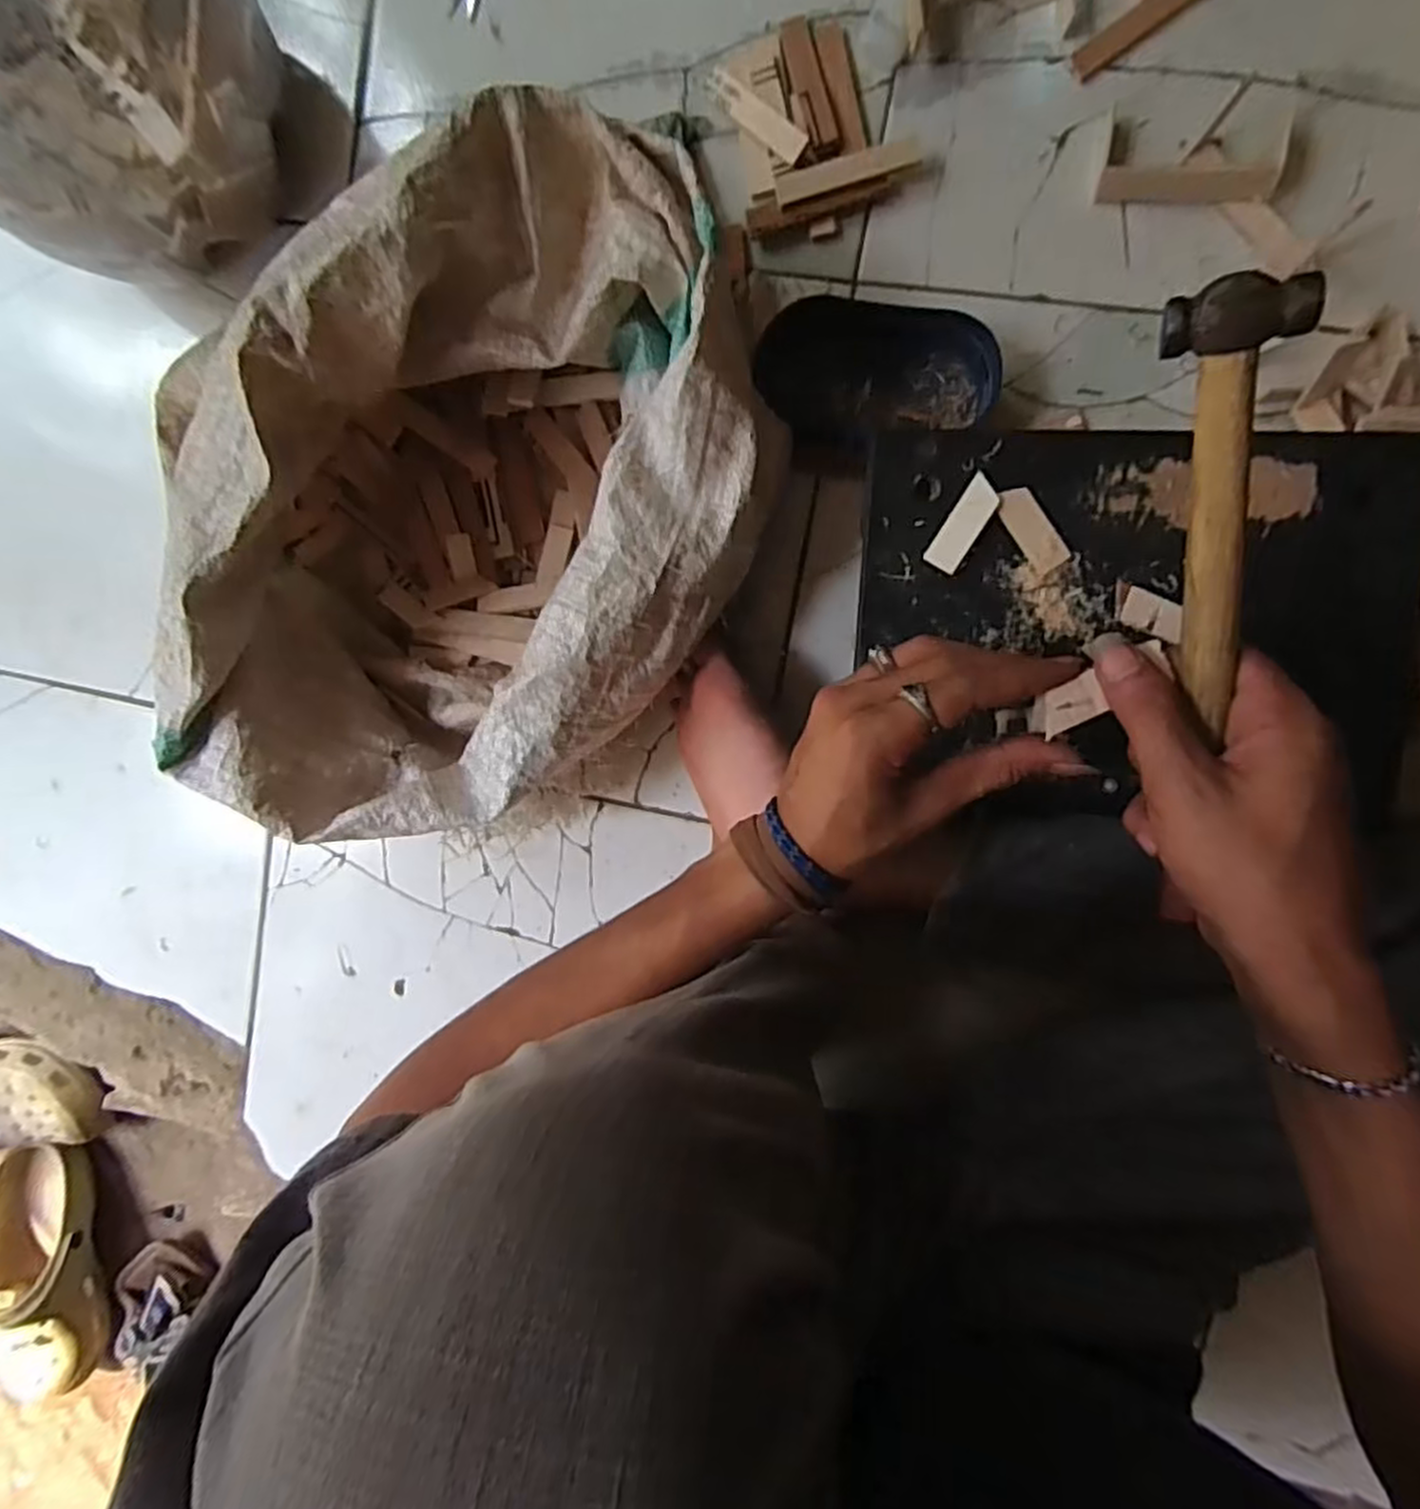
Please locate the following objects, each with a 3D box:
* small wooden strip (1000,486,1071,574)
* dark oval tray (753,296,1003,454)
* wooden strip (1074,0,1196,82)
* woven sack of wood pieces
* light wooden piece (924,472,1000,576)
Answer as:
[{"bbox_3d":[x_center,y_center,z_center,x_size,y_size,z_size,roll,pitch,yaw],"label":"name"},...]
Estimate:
[{"bbox_3d":[0.174,-0.121,0.410,0.019,0.004,0.047,-34,89,10],"label":"small wooden strip"},{"bbox_3d":[0.113,-0.262,0.527,0.163,0.038,0.092,11,97,8],"label":"dark oval tray"},{"bbox_3d":[0.287,-0.484,0.496,0.101,0.004,0.021,-32,90,10],"label":"wooden strip"},{"bbox_3d":[-0.147,-0.148,0.505,0.445,0.173,0.302,-42,88,10],"label":"woven sack of wood pieces"},{"bbox_3d":[0.138,-0.124,0.415,0.019,0.008,0.052,32,99,5],"label":"light wooden piece"}]

